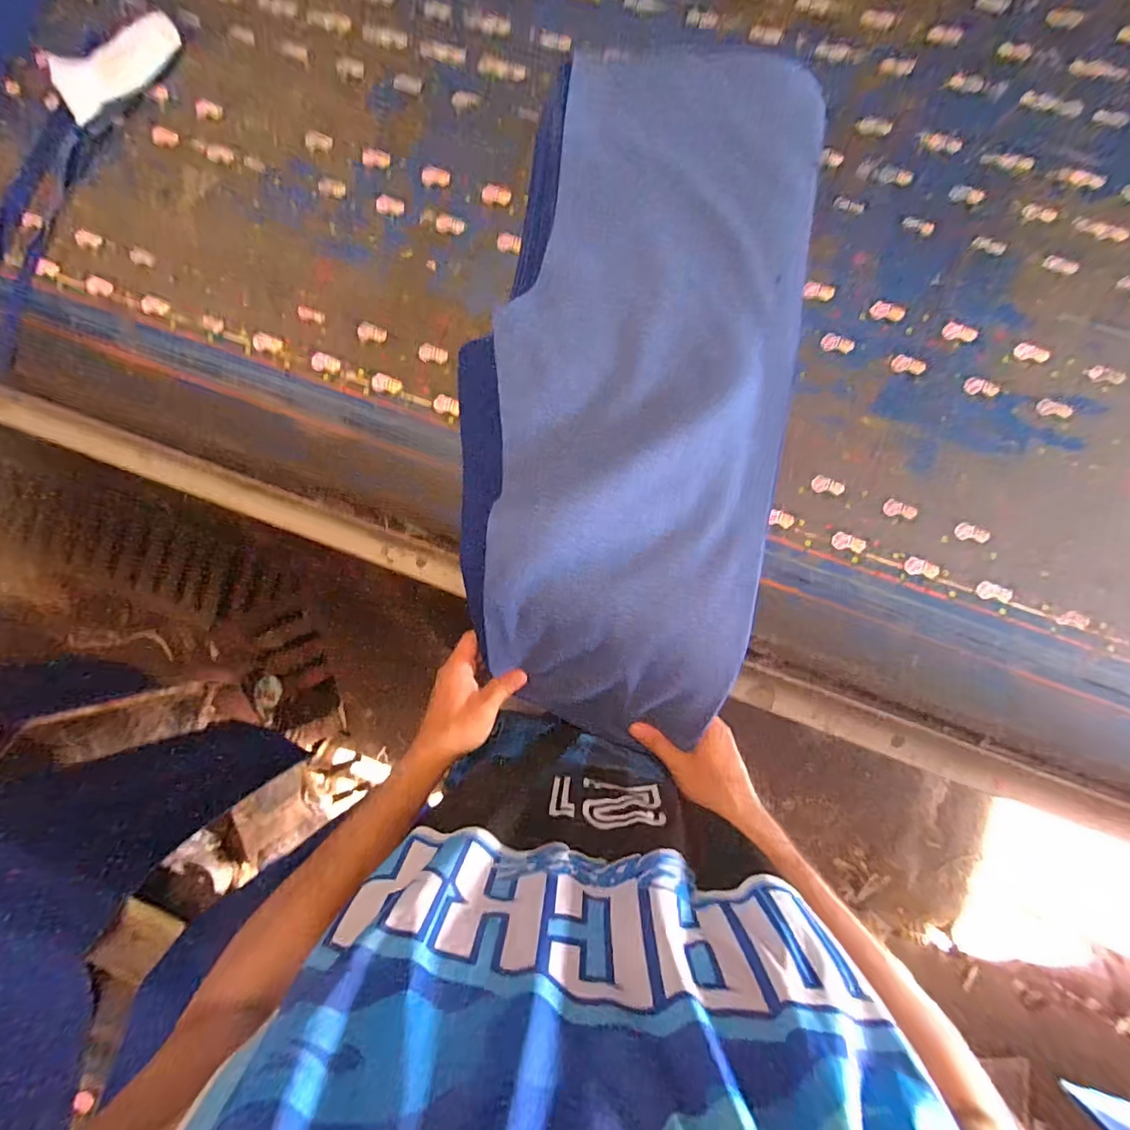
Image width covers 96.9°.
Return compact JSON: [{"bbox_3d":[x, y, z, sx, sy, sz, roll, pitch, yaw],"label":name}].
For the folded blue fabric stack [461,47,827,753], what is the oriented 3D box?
[{"bbox_3d":[0.068,-0.207,0.519,0.314,0.086,0.719,8,83,4],"label":"folded blue fabric stack"}]

